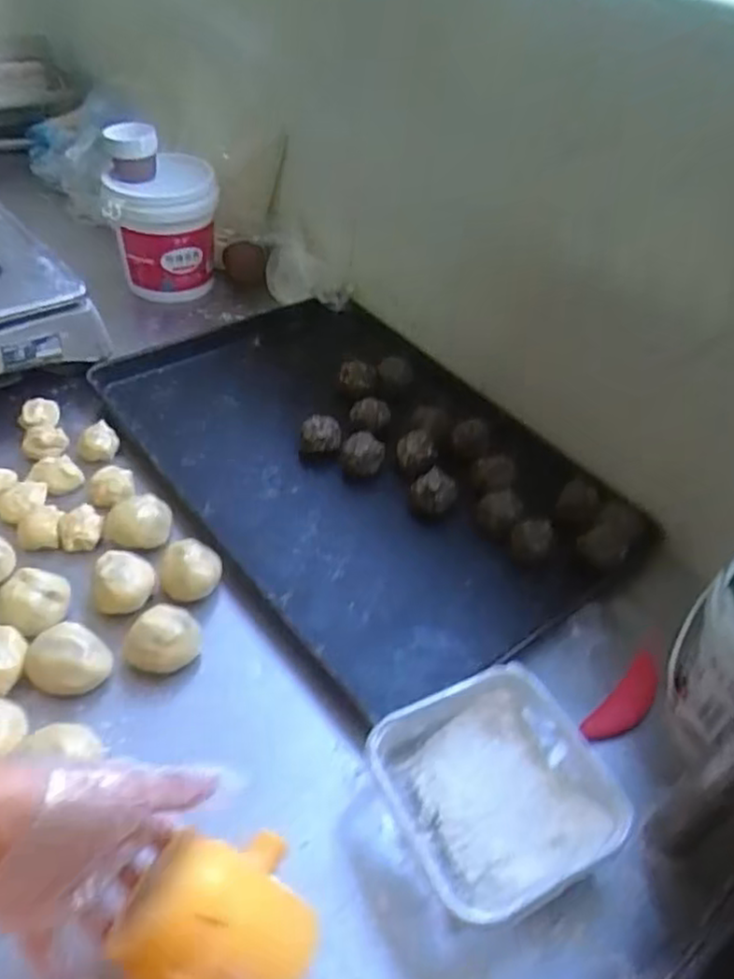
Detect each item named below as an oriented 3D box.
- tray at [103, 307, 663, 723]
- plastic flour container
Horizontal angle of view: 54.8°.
[{"bbox_3d":[-0.020,-0.046,0.818,0.393,0.040,0.602,-25,53,-28],"label":"tray"},{"bbox_3d":[0.100,0.230,0.542,0.167,0.058,0.151,-17,49,-22],"label":"plastic flour container"}]

